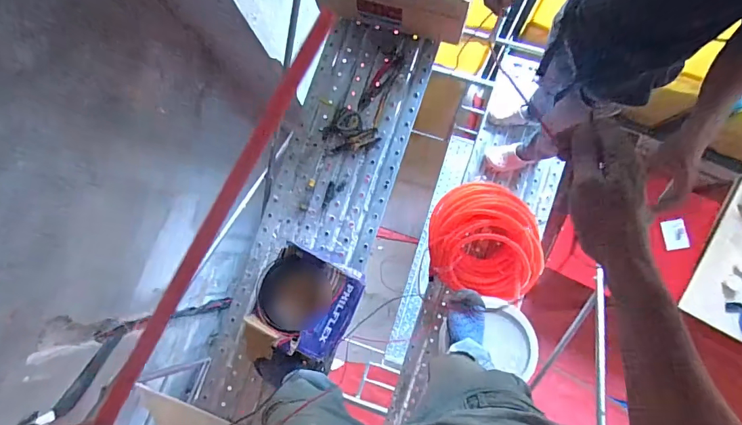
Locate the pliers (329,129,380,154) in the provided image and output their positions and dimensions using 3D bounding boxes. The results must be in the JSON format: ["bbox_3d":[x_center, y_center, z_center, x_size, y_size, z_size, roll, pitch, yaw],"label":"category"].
[{"bbox_3d":[-0.057,-0.237,1.430,0.180,0.015,0.051,-21,83,2],"label":"pliers"}]

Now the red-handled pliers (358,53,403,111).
[{"bbox_3d":[0.025,-0.460,1.442,0.056,0.020,0.237,41,88,7],"label":"red-handled pliers"}]

